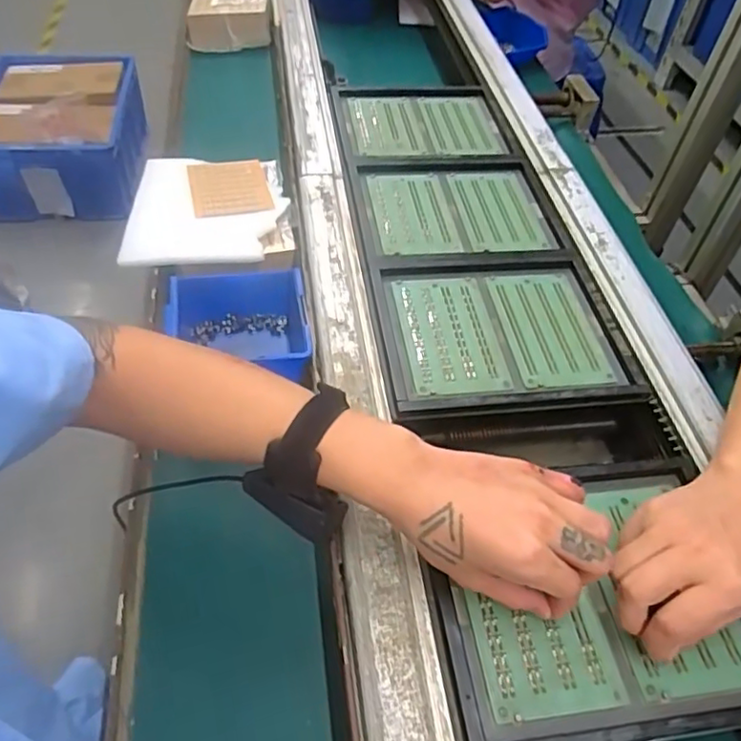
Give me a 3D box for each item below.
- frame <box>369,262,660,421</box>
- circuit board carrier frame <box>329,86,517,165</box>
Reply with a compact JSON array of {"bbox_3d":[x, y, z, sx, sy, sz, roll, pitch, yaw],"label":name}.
[{"bbox_3d":[0.116,-0.037,0.570,0.218,0.012,0.179,-4,50,-9],"label":"frame"},{"bbox_3d":[0.063,-0.322,0.795,0.213,0.008,0.190,-5,52,-8],"label":"circuit board carrier frame"}]

